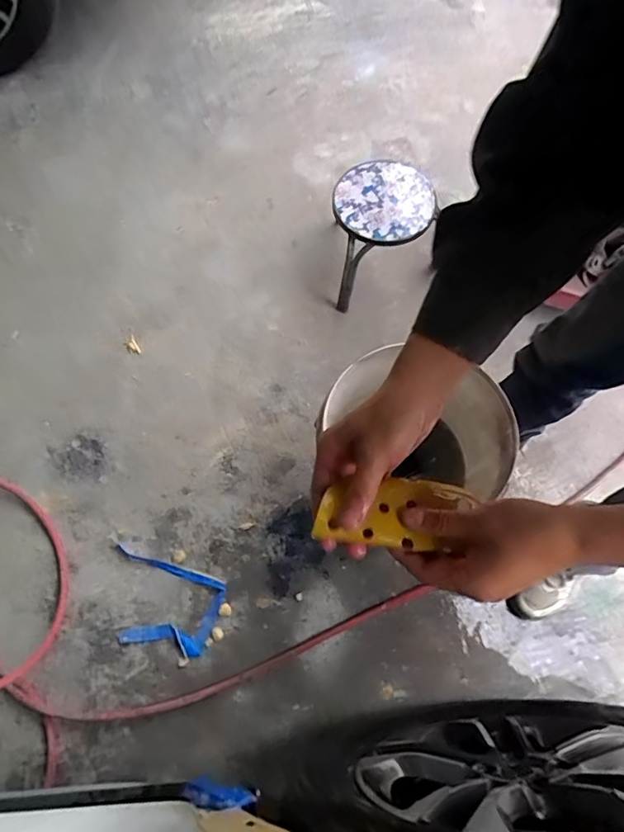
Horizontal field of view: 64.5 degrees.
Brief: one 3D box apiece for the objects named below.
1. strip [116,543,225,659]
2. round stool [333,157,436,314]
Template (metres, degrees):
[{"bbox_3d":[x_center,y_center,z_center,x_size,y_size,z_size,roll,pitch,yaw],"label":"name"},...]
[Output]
[{"bbox_3d":[-0.310,0.383,1.004,0.242,0.006,0.163,16,72,3],"label":"strip"},{"bbox_3d":[0.149,-0.430,1.176,0.256,0.221,0.214,-23,70,-7],"label":"round stool"}]

